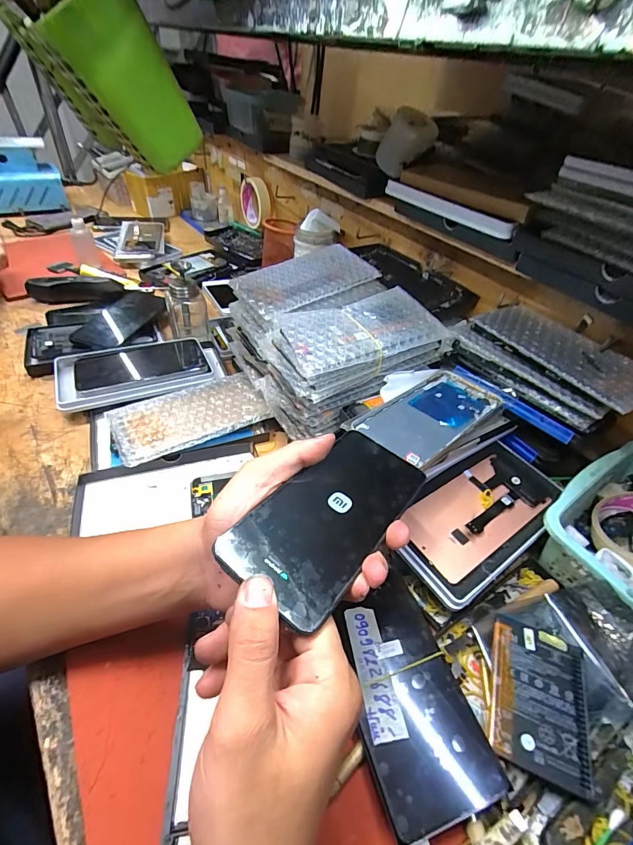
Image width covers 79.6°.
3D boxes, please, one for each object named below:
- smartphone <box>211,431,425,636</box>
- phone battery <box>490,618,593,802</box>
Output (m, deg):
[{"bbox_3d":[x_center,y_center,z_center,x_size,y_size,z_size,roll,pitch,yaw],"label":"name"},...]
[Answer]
[{"bbox_3d":[0.013,0.057,0.253,0.072,0.006,0.152,31,42,22],"label":"smartphone"},{"bbox_3d":[0.157,0.194,0.270,0.061,0.004,0.090,17,48,13],"label":"phone battery"}]

